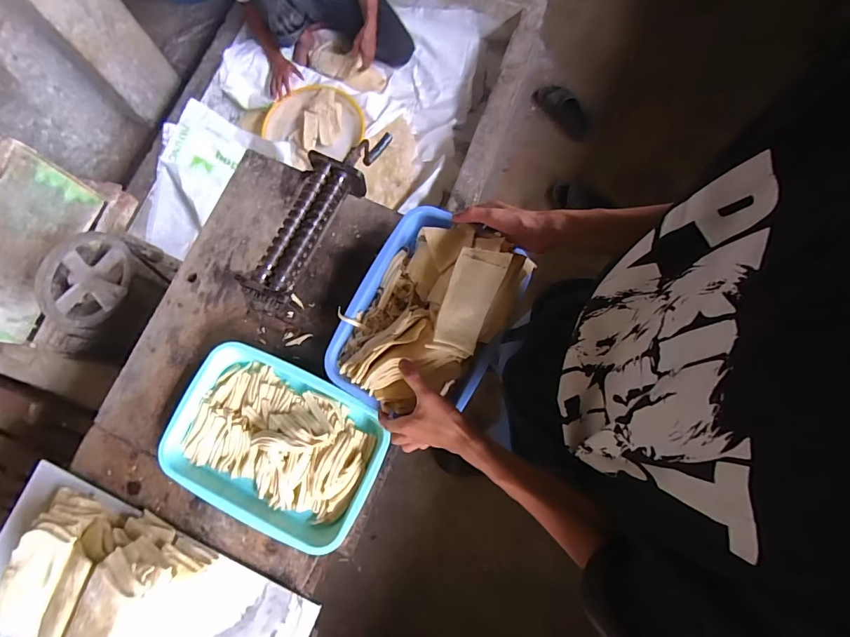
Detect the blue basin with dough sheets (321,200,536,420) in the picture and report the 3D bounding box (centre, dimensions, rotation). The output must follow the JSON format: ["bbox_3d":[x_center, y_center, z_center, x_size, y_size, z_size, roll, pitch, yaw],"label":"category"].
[{"bbox_3d":[-0.001,-0.011,0.611,0.229,0.095,0.299,28,80,6],"label":"blue basin with dough sheets"}]

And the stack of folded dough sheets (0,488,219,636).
[{"bbox_3d":[-0.451,0.363,0.556,0.257,0.114,0.169,20,79,5],"label":"stack of folded dough sheets"}]

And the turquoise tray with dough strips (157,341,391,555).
[{"bbox_3d":[-0.229,0.187,0.631,0.317,0.047,0.228,26,80,6],"label":"turquoise tray with dough strips"}]

